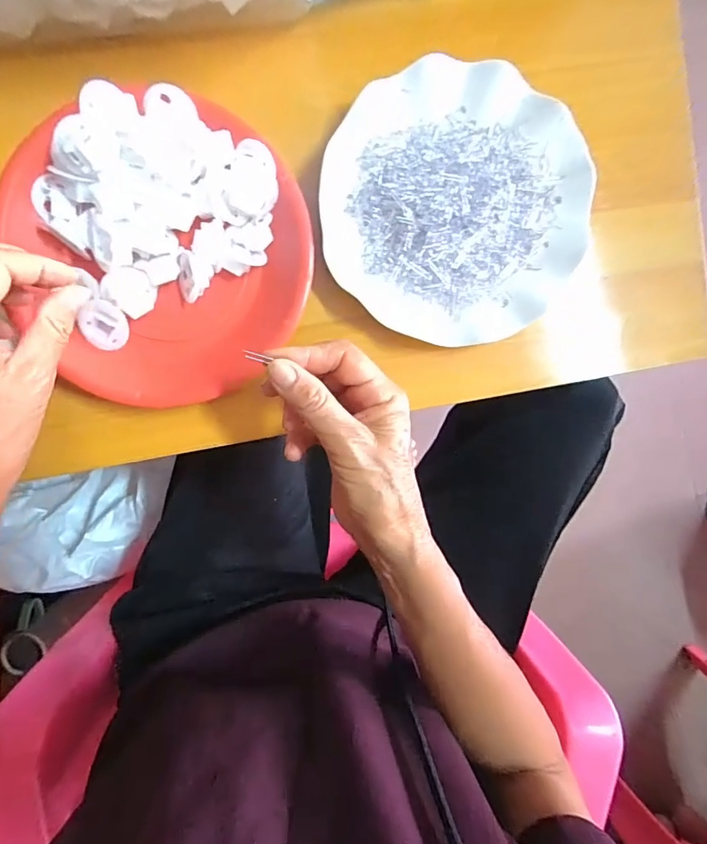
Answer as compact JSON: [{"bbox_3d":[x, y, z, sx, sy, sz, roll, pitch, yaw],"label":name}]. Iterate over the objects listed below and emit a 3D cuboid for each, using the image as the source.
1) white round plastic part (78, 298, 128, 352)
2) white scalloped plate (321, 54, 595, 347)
[{"bbox_3d":[-0.163,-0.063,0.295,0.029,0.013,0.029,0,94,-6],"label":"white round plastic part"},{"bbox_3d":[0.071,-0.149,0.311,0.178,0.023,0.179,2,93,-6],"label":"white scalloped plate"}]

